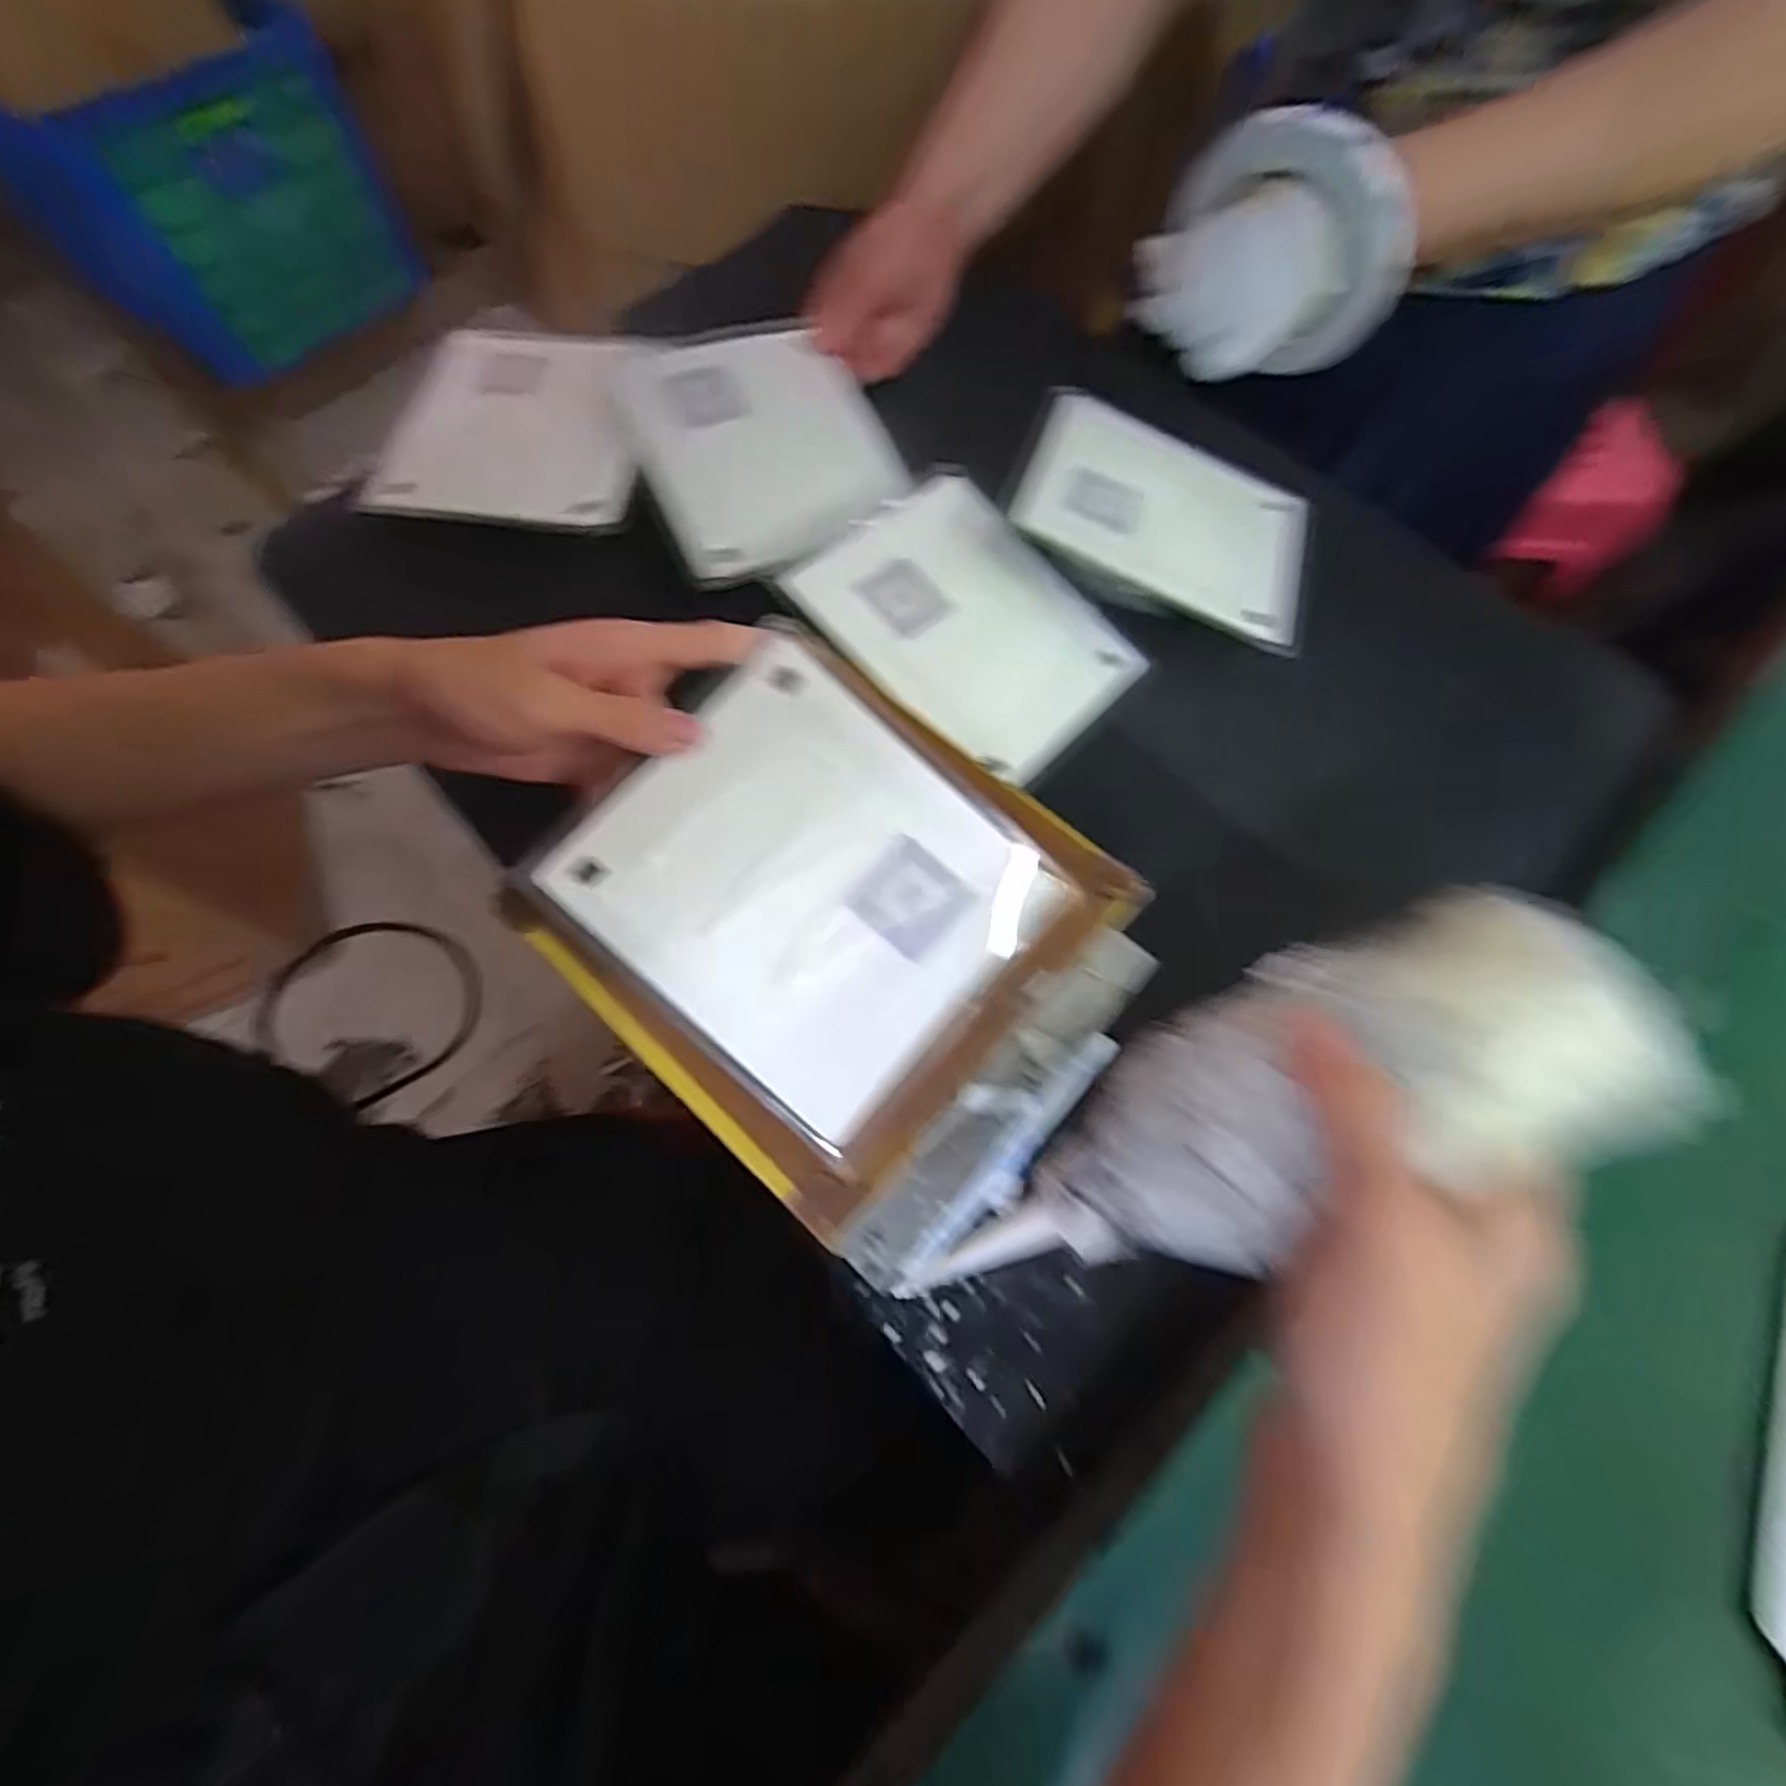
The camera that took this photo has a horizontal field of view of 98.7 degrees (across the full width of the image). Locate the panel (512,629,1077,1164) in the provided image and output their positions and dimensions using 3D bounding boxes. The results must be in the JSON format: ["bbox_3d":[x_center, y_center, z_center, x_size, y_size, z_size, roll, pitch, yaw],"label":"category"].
[{"bbox_3d":[-0.033,-0.003,0.315,0.172,0.010,0.154,42,76,2],"label":"panel"}]

